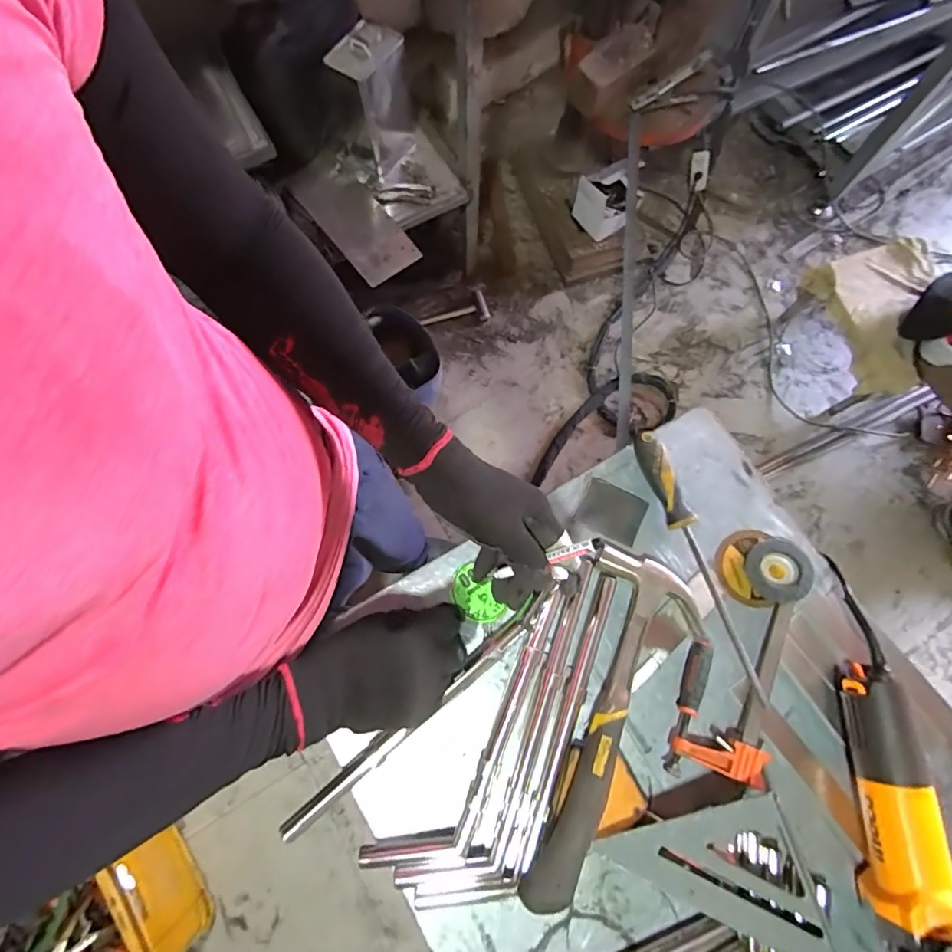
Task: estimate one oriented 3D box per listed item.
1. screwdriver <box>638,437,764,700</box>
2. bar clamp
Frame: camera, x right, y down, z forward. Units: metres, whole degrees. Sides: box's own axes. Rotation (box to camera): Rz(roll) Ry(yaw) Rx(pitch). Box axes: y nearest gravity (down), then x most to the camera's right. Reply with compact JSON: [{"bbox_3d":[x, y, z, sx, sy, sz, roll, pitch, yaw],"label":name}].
[{"bbox_3d":[0.236,0.090,0.539,0.028,0.030,0.295,-16,76,-4],"label":"screwdriver"},{"bbox_3d":[0.257,0.212,0.506,0.089,0.031,0.185,19,76,5],"label":"bar clamp"}]

